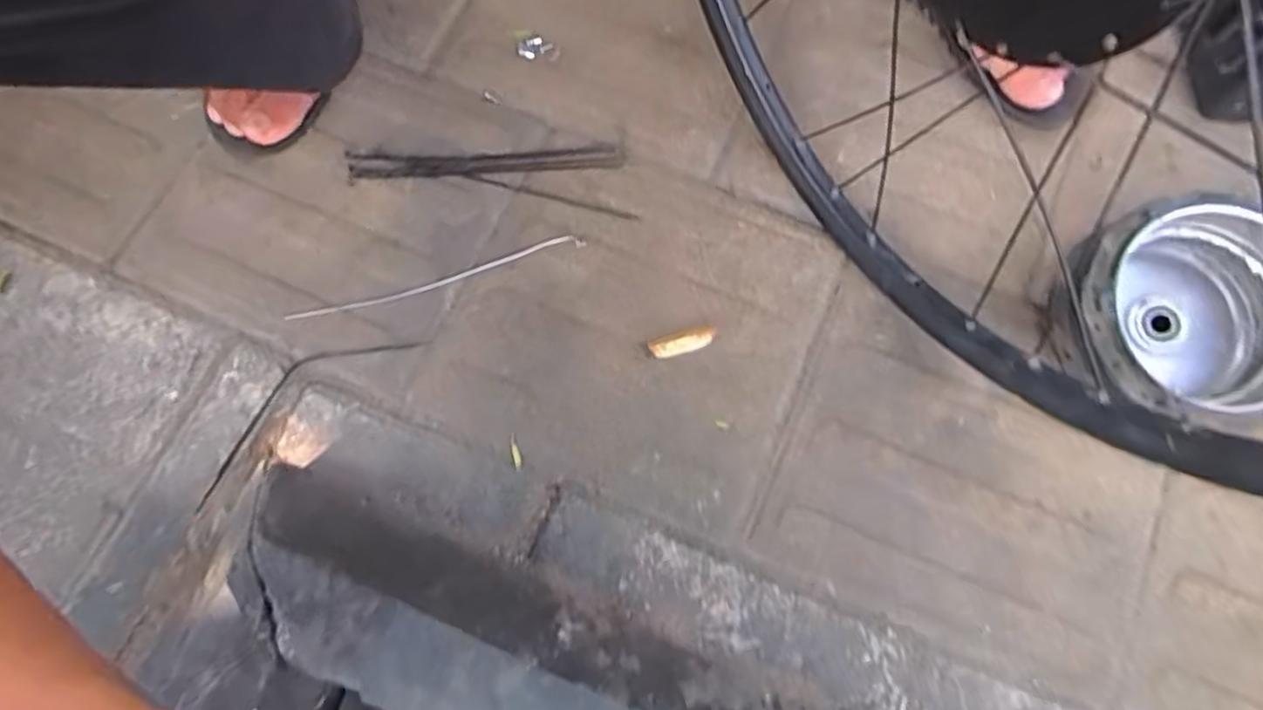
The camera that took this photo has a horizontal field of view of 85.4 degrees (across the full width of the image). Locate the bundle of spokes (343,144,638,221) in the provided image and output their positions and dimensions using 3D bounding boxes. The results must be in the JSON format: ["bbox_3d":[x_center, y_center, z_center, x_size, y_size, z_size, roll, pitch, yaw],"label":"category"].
[{"bbox_3d":[-0.107,-0.146,0.526,0.218,0.010,0.060,7,74,3],"label":"bundle of spokes"}]

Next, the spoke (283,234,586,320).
[{"bbox_3d":[-0.142,-0.056,0.501,0.219,0.005,0.012,-17,83,-6],"label":"spoke"}]

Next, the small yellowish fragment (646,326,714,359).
[{"bbox_3d":[0.035,-0.009,0.486,0.046,0.011,0.016,-14,74,-4],"label":"small yellowish fragment"}]

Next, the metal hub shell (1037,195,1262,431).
[{"bbox_3d":[0.360,-0.024,0.454,0.136,0.084,0.136,0,74,0],"label":"metal hub shell"}]

